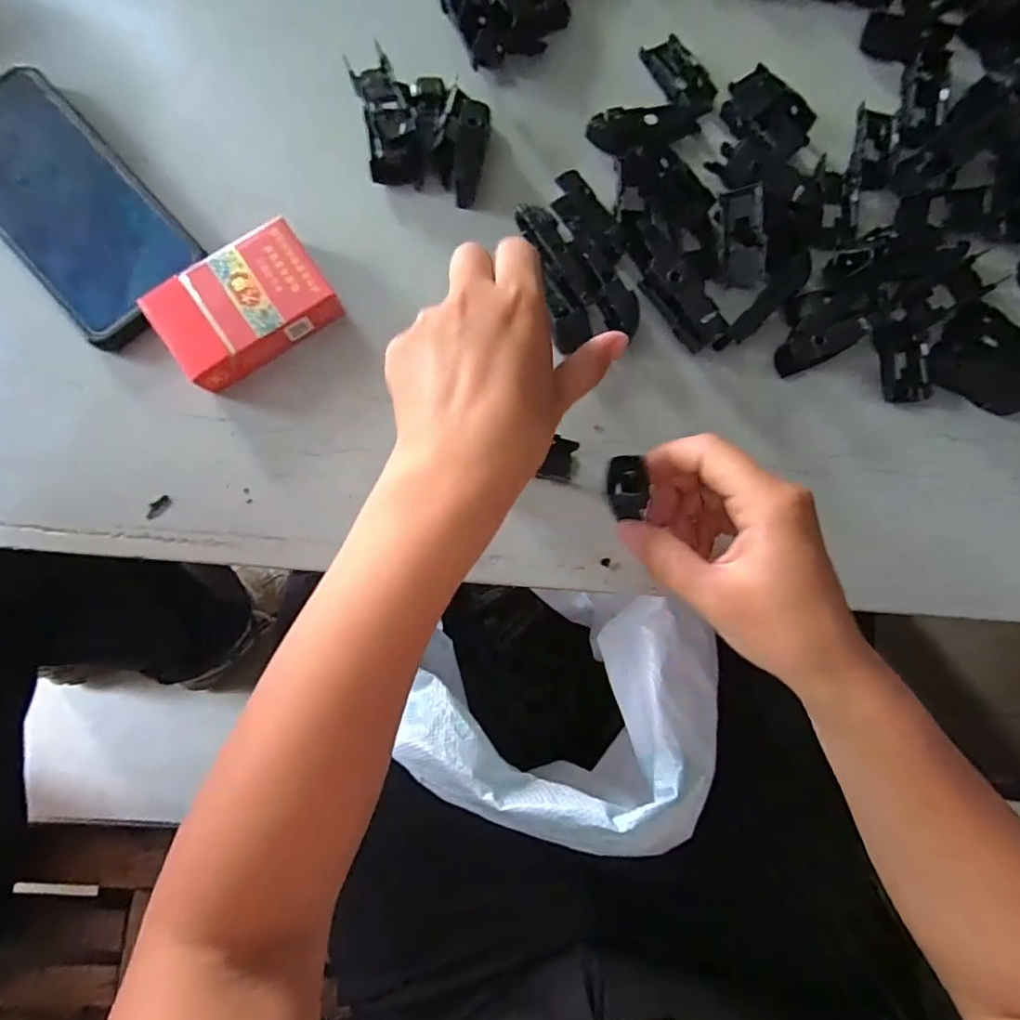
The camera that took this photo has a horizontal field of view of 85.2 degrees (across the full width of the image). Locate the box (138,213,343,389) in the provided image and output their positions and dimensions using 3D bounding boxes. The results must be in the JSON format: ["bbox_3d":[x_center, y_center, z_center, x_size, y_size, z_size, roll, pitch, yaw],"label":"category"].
[{"bbox_3d":[-0.144,-0.111,0.303,0.087,0.021,0.058,-35,84,-6],"label":"box"}]

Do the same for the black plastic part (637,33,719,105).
[{"bbox_3d":[0.103,-0.269,0.341,0.025,0.010,0.052,-29,83,-6],"label":"black plastic part"}]

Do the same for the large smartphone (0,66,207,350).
[{"bbox_3d":[-0.250,-0.173,0.313,0.080,0.017,0.167,-42,84,-7],"label":"large smartphone"}]

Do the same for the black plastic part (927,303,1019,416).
[{"bbox_3d":[0.282,-0.086,0.322,0.062,0.013,0.047,40,82,5],"label":"black plastic part"}]

